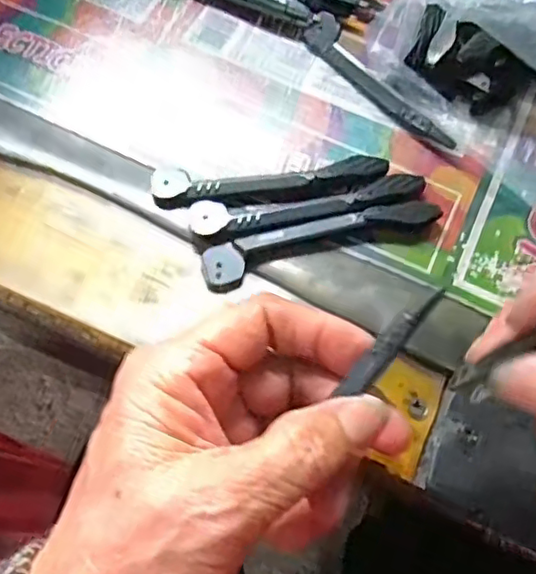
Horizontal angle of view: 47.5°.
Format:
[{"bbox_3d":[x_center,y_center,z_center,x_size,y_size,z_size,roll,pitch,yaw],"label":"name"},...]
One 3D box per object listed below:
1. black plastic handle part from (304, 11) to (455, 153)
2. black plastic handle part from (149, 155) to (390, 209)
[{"bbox_3d":[0.053,-0.100,0.302,0.016,0.009,0.097,-33,72,-16],"label":"black plastic handle part"},{"bbox_3d":[0.001,-0.047,0.275,0.106,0.010,0.020,-3,67,-5],"label":"black plastic handle part"}]

